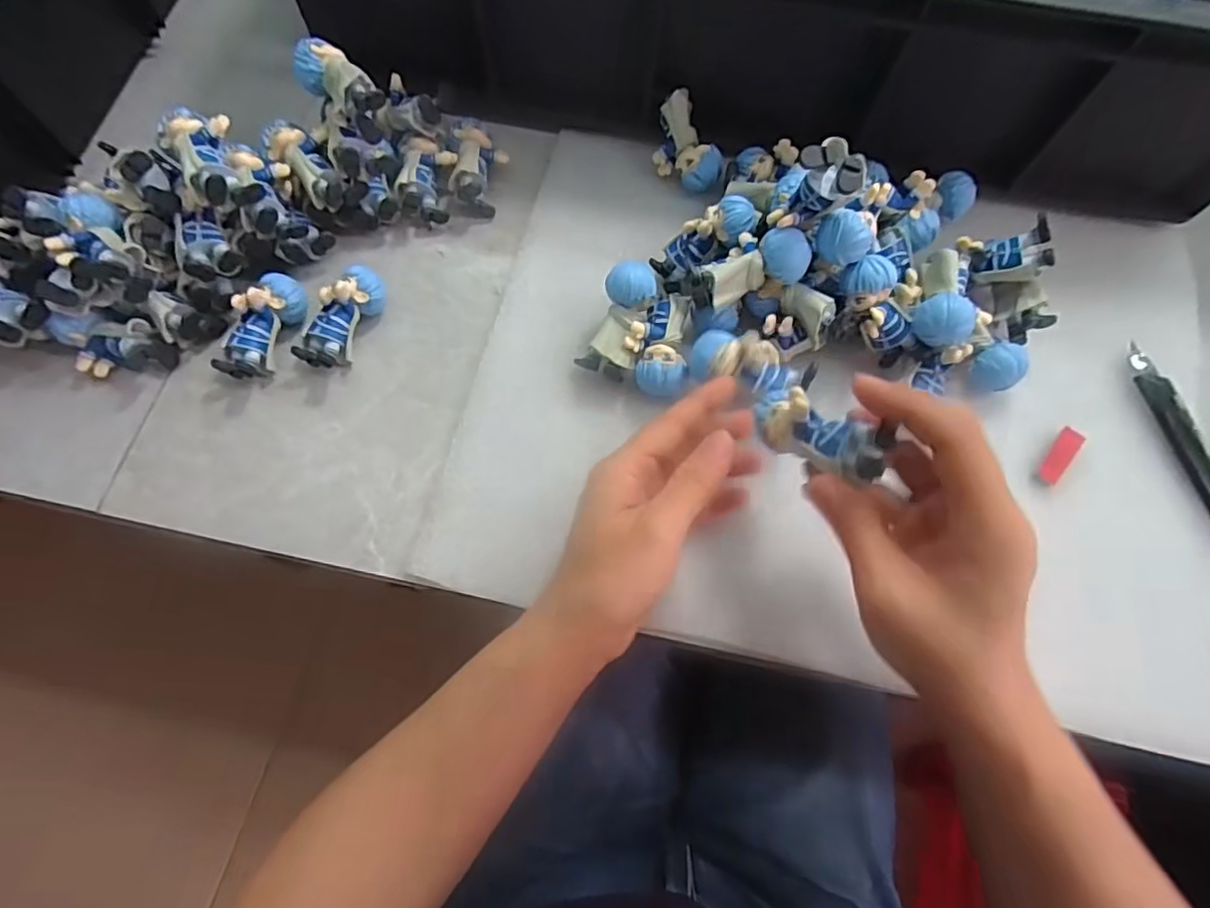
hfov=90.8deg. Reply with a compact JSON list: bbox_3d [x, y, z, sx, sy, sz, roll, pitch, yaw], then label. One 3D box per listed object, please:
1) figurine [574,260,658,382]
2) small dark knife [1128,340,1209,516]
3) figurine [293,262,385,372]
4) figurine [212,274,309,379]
[{"bbox_3d":[0.008,-0.073,0.326,0.029,0.021,0.062,19,100,4],"label":"figurine"},{"bbox_3d":[0.322,0.004,0.325,0.016,0.014,0.136,-13,74,-5],"label":"small dark knife"},{"bbox_3d":[-0.146,-0.076,0.334,0.022,0.034,0.061,30,72,10],"label":"figurine"},{"bbox_3d":[-0.190,-0.071,0.332,0.023,0.033,0.062,19,70,6],"label":"figurine"}]

